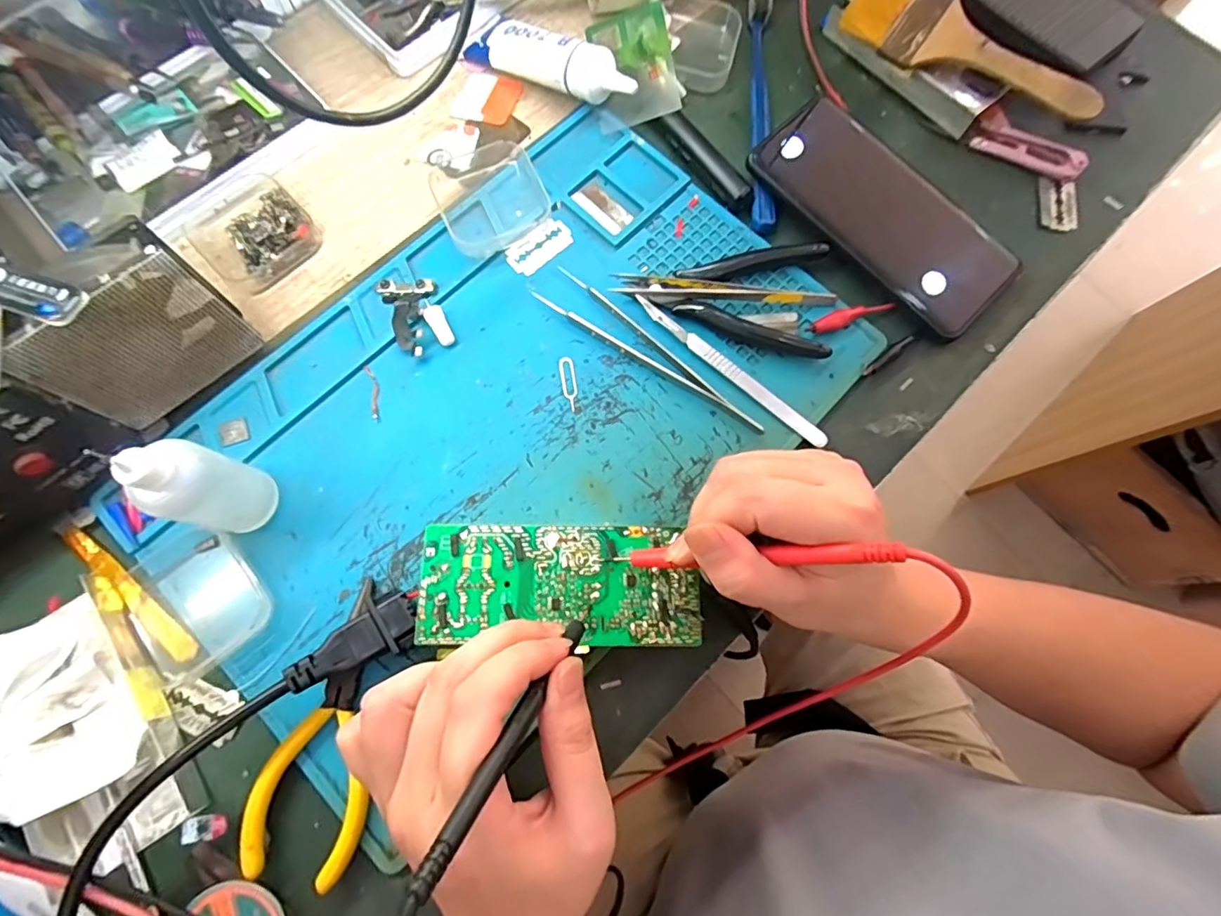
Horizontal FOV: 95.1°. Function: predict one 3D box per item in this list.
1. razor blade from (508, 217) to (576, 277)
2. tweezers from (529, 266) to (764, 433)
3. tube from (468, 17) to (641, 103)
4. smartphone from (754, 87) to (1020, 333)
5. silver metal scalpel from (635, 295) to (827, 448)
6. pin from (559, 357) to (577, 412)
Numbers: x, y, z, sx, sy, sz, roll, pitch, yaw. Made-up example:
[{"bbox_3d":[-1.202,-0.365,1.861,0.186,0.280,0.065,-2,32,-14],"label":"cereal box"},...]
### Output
[{"bbox_3d":[-0.043,-0.129,0.343,0.043,0.004,0.021,-41,86,-10],"label":"razor blade"},{"bbox_3d":[0.021,-0.059,0.321,0.150,0.009,0.025,40,77,9],"label":"tweezers"},{"bbox_3d":[-0.038,-0.255,0.361,0.120,0.032,0.031,36,77,8],"label":"tube"},{"bbox_3d":[0.170,-0.154,0.340,0.084,0.013,0.165,-43,85,-11],"label":"smartphone"},{"bbox_3d":[0.068,-0.051,0.320,0.132,0.005,0.010,40,77,9],"label":"silver metal scalpel"},{"bbox_3d":[-0.024,-0.042,0.320,0.008,0.004,0.033,-8,78,-3],"label":"pin"}]

